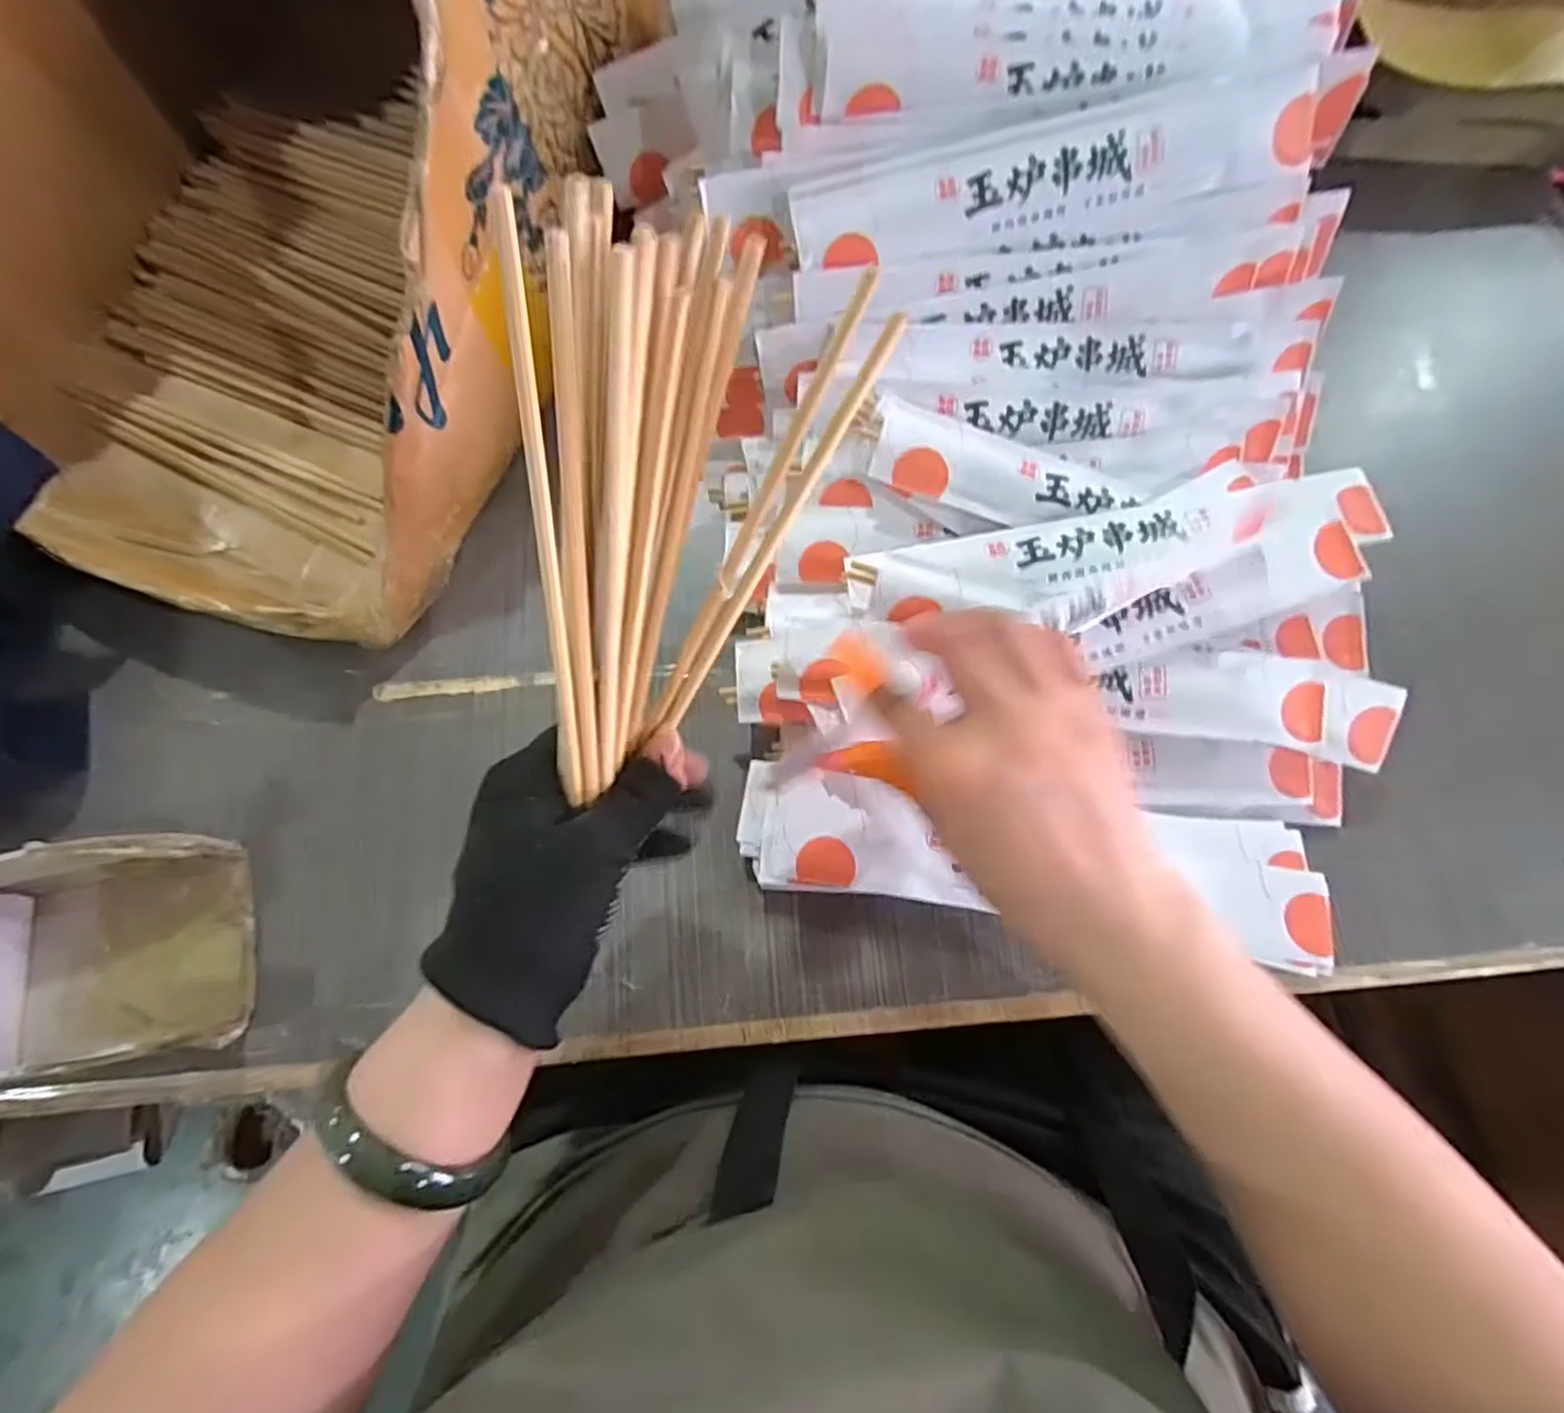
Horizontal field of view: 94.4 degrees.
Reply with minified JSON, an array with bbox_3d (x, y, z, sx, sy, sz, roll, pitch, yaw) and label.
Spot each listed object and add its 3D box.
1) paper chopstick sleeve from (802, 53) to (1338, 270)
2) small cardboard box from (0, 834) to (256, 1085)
[{"bbox_3d":[0.146,-0.282,0.389,0.277,0.009,0.053,-14,114,2],"label":"paper chopstick sleeve"},{"bbox_3d":[-0.348,0.122,0.352,0.137,0.069,0.105,-10,73,-2],"label":"small cardboard box"}]

